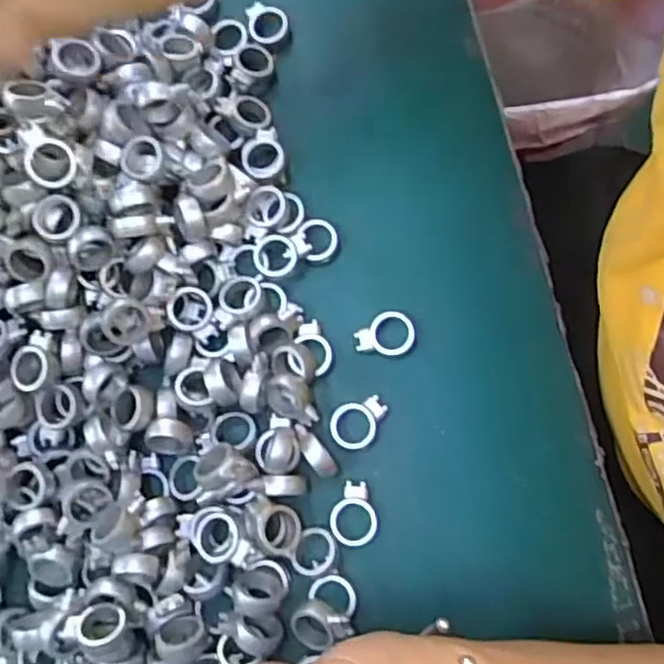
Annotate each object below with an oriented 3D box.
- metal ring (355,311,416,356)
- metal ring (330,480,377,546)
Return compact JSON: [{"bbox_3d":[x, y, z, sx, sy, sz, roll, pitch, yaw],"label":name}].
[{"bbox_3d":[0.031,0.001,0.394,0.034,0.006,0.025,-6,78,6],"label":"metal ring"},{"bbox_3d":[0.012,0.100,0.378,0.026,0.009,0.035,3,79,7],"label":"metal ring"}]

